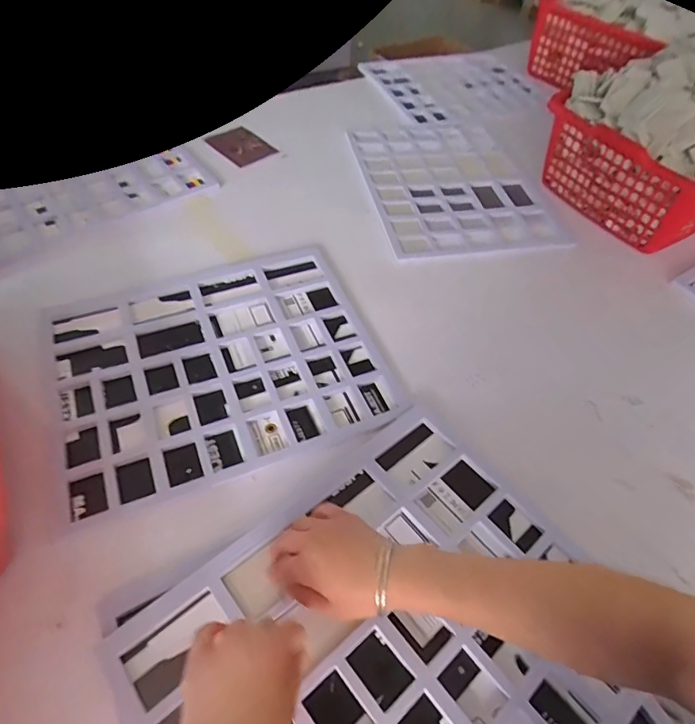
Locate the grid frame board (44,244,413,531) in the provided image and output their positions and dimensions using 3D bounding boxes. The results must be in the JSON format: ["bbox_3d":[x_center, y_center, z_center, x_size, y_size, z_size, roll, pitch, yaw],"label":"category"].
[{"bbox_3d":[-0.173,-0.004,0.647,0.416,0.018,0.339,-18,58,-17],"label":"grid frame board"}]

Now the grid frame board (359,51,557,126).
[{"bbox_3d":[0.285,-0.699,1.170,0.430,0.025,0.311,-18,58,-17],"label":"grid frame board"}]

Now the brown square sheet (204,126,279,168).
[{"bbox_3d":[-0.218,-0.443,0.956,0.105,0.005,0.139,-33,61,-30],"label":"brown square sheet"}]

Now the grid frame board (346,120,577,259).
[{"bbox_3d":[0.198,-0.358,0.938,0.330,0.034,0.413,-9,56,-11],"label":"grid frame board"}]

